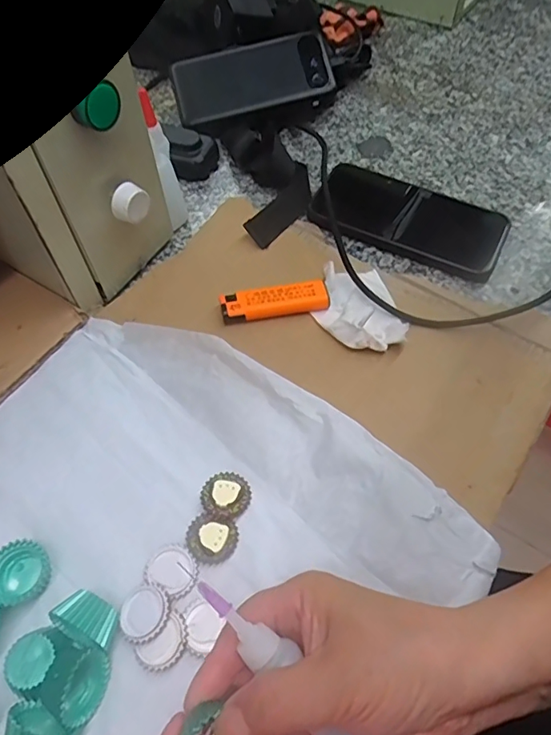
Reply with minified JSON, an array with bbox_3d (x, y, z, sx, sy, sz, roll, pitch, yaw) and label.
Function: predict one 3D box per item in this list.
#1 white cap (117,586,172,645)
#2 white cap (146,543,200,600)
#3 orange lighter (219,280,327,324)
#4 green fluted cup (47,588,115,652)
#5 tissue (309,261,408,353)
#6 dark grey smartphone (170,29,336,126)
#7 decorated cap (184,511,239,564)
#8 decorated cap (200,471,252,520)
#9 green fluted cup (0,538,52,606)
[{"bbox_3d":[-0.069,0.130,0.273,0.028,0.005,0.026,0,56,0],"label":"white cap"},{"bbox_3d":[-0.057,0.112,0.286,0.025,0.004,0.028,-36,64,-22],"label":"white cap"},{"bbox_3d":[0.000,-0.048,0.386,0.078,0.011,0.023,-10,57,-7],"label":"orange lighter"},{"bbox_3d":[-0.095,0.128,0.265,0.030,0.025,0.020,23,59,14],"label":"green fluted cup"},{"bbox_3d":[0.062,-0.047,0.387,0.061,0.018,0.083,-16,58,-11],"label":"tissue"},{"bbox_3d":[-0.023,-0.291,0.519,0.155,0.010,0.072,-16,88,1],"label":"dark grey smartphone"},{"bbox_3d":[-0.037,0.097,0.295,0.029,0.006,0.027,0,56,0],"label":"decorated cap"},{"bbox_3d":[-0.029,0.075,0.308,0.029,0.006,0.029,0,56,0],"label":"decorated cap"},{"bbox_3d":[-0.141,0.113,0.285,0.028,0.016,0.032,26,60,16],"label":"green fluted cup"}]

